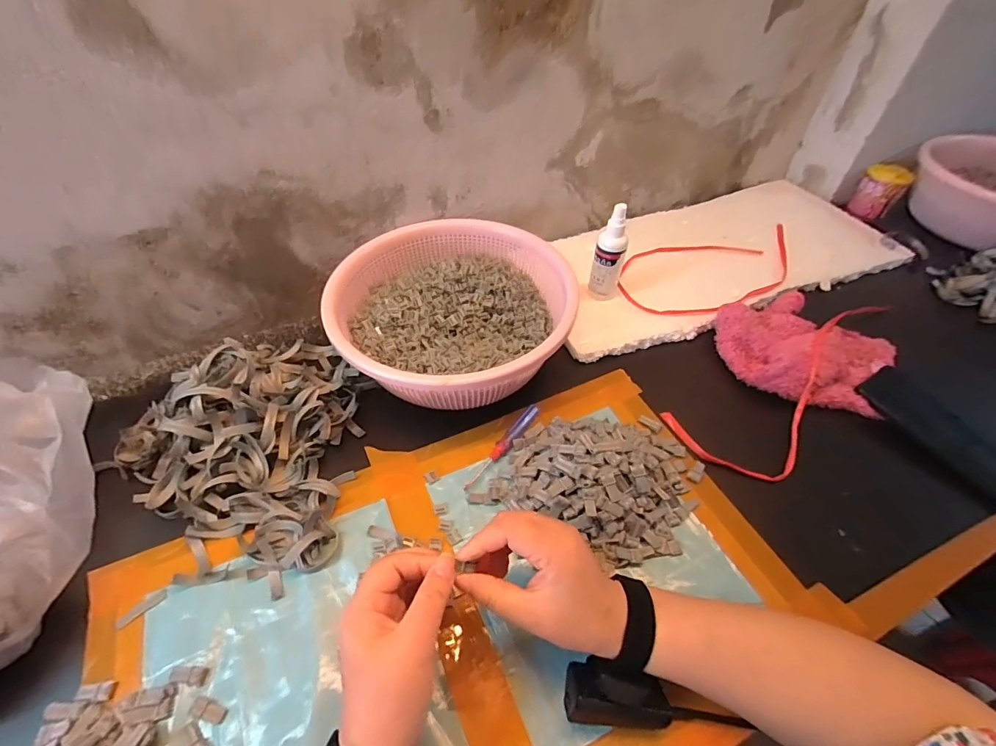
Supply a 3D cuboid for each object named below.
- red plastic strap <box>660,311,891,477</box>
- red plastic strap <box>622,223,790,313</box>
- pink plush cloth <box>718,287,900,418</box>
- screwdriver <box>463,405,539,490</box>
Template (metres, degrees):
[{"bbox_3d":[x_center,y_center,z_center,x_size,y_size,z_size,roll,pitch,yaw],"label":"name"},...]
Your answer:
[{"bbox_3d":[0.333,-0.002,0.495,0.294,0.043,0.115,-39,59,-13],"label":"red plastic strap"},{"bbox_3d":[0.301,-0.134,0.624,0.265,0.026,0.159,-8,47,-2],"label":"red plastic strap"},{"bbox_3d":[0.356,-0.032,0.525,0.185,0.049,0.147,33,56,25],"label":"pink plush cloth"},{"bbox_3d":[0.006,0.075,0.466,0.014,0.011,0.115,30,55,23],"label":"screwdriver"}]

